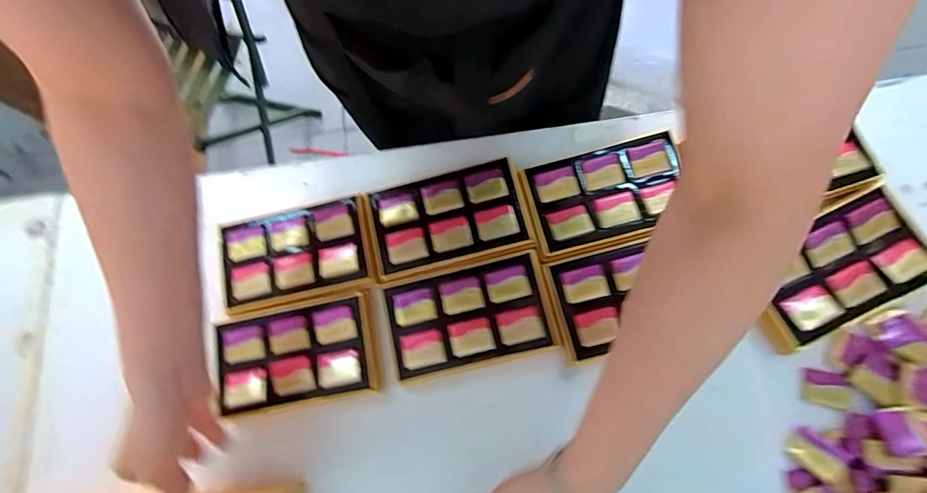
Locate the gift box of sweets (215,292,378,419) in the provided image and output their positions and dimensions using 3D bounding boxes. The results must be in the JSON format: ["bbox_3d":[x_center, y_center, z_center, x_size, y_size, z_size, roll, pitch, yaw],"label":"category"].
[{"bbox_3d":[-0.171,0.116,0.444,0.158,0.029,0.094,-11,71,-1],"label":"gift box of sweets"}]

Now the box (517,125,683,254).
[{"bbox_3d":[0.146,-0.056,0.446,0.154,0.026,0.099,-14,76,3],"label":"box"}]

